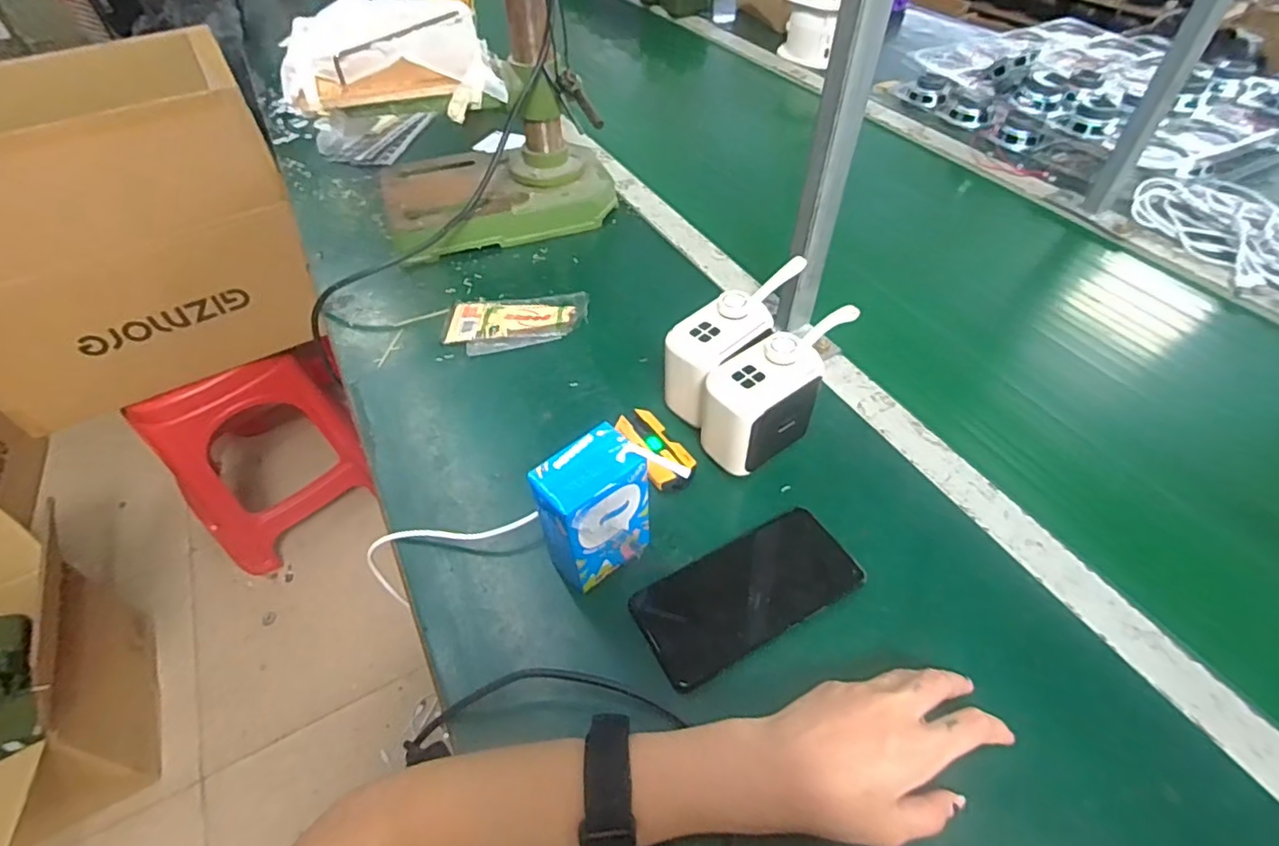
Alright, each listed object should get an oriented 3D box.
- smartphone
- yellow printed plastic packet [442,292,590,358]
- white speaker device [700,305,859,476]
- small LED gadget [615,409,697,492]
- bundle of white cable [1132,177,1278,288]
[{"bbox_3d":[0.075,0.115,0.417,0.153,0.008,0.075,-24,52,-17],"label":"smartphone"},{"bbox_3d":[-0.127,-0.107,0.623,0.145,0.011,0.086,-7,49,-4],"label":"yellow printed plastic packet"},{"bbox_3d":[0.114,-0.024,0.480,0.139,0.097,0.052,-30,53,-23],"label":"white speaker device"},{"bbox_3d":[0.013,0.021,0.494,0.039,0.018,0.077,-24,52,-17],"label":"small LED gadget"},{"bbox_3d":[0.681,-0.200,0.655,0.172,0.035,0.250,-22,52,-16],"label":"bundle of white cable"}]

